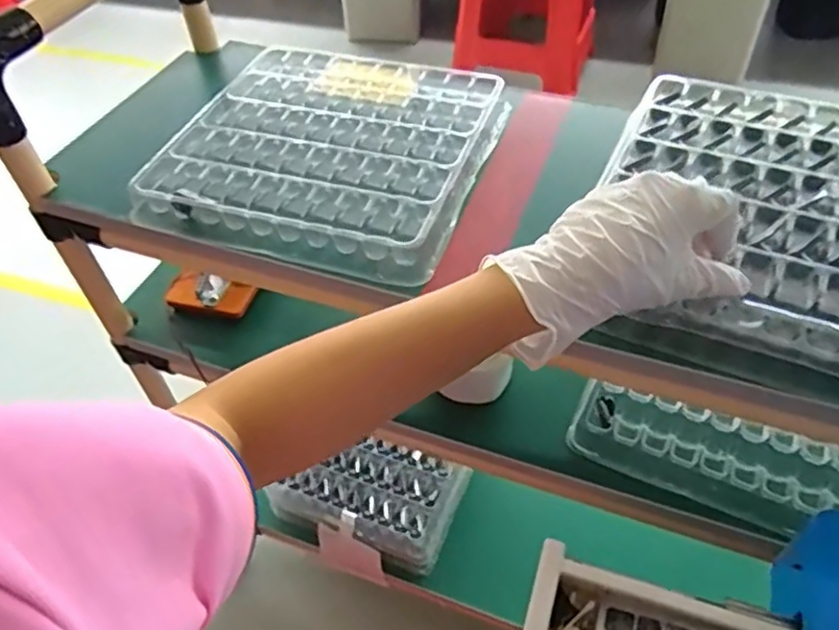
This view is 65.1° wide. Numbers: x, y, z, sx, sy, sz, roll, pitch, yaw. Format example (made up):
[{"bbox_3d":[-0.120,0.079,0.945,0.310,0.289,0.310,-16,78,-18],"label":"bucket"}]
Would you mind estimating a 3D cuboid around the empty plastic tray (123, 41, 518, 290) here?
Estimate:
[{"bbox_3d":[-0.078,-0.141,0.566,0.246,0.034,0.253,12,51,15],"label":"empty plastic tray"}]

